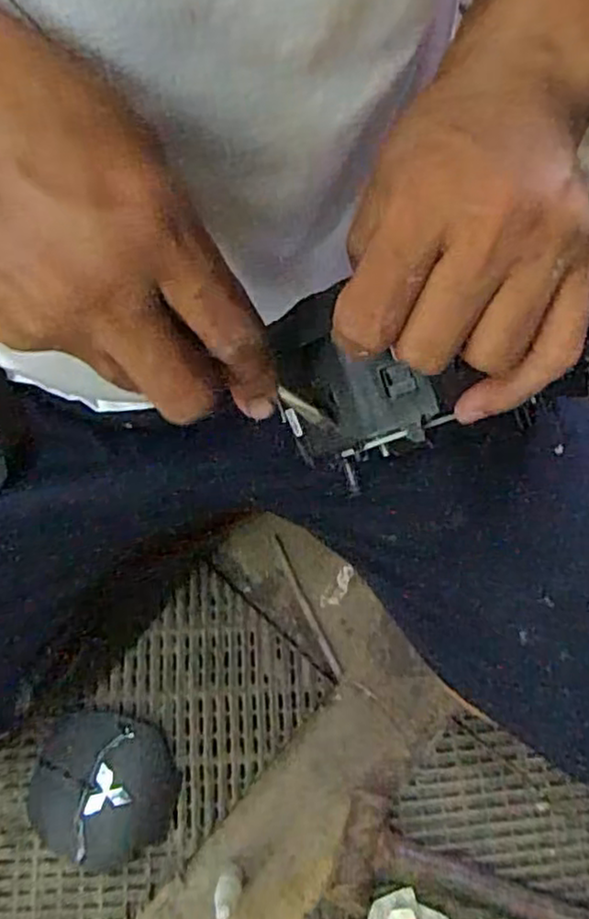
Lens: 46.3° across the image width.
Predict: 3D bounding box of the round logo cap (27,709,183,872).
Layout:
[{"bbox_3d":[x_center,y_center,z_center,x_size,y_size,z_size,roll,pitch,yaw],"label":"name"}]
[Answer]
[{"bbox_3d":[-0.179,0.309,0.645,0.134,0.021,0.131,0,74,0],"label":"round logo cap"}]

